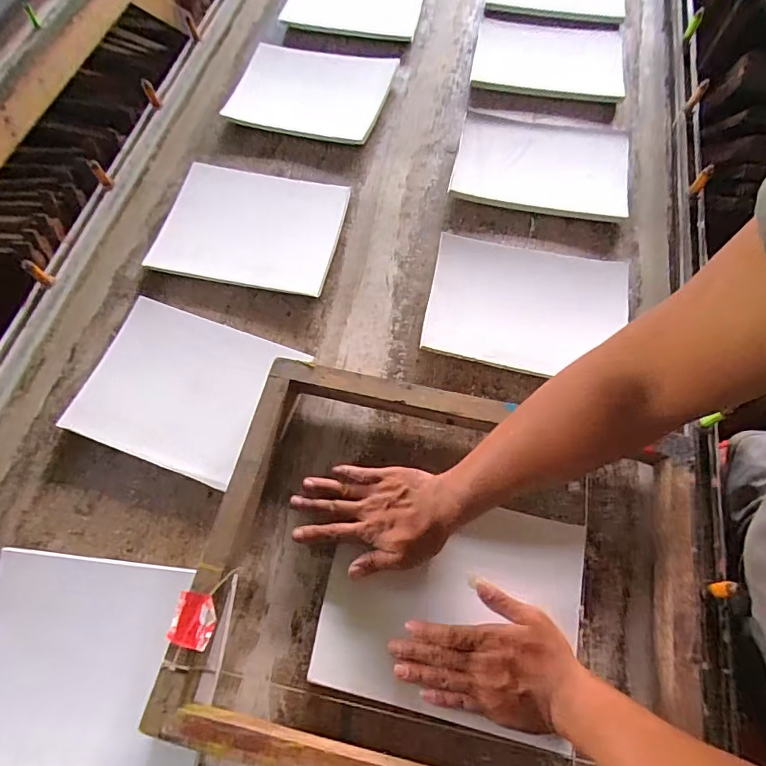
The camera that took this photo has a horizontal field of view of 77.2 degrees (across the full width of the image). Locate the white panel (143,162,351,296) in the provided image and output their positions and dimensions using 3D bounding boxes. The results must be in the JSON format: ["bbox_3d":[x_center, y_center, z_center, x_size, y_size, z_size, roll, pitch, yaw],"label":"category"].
[{"bbox_3d":[-0.201,-0.248,0.746,0.260,0.019,0.212,10,66,5],"label":"white panel"}]

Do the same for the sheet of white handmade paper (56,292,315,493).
[{"bbox_3d":[-0.252,0.009,0.636,0.259,0.014,0.205,19,69,6],"label":"sheet of white handmade paper"}]

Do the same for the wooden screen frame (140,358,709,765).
[{"bbox_3d":[0.070,0.195,0.528,0.515,0.055,0.432,12,66,6],"label":"wooden screen frame"}]

